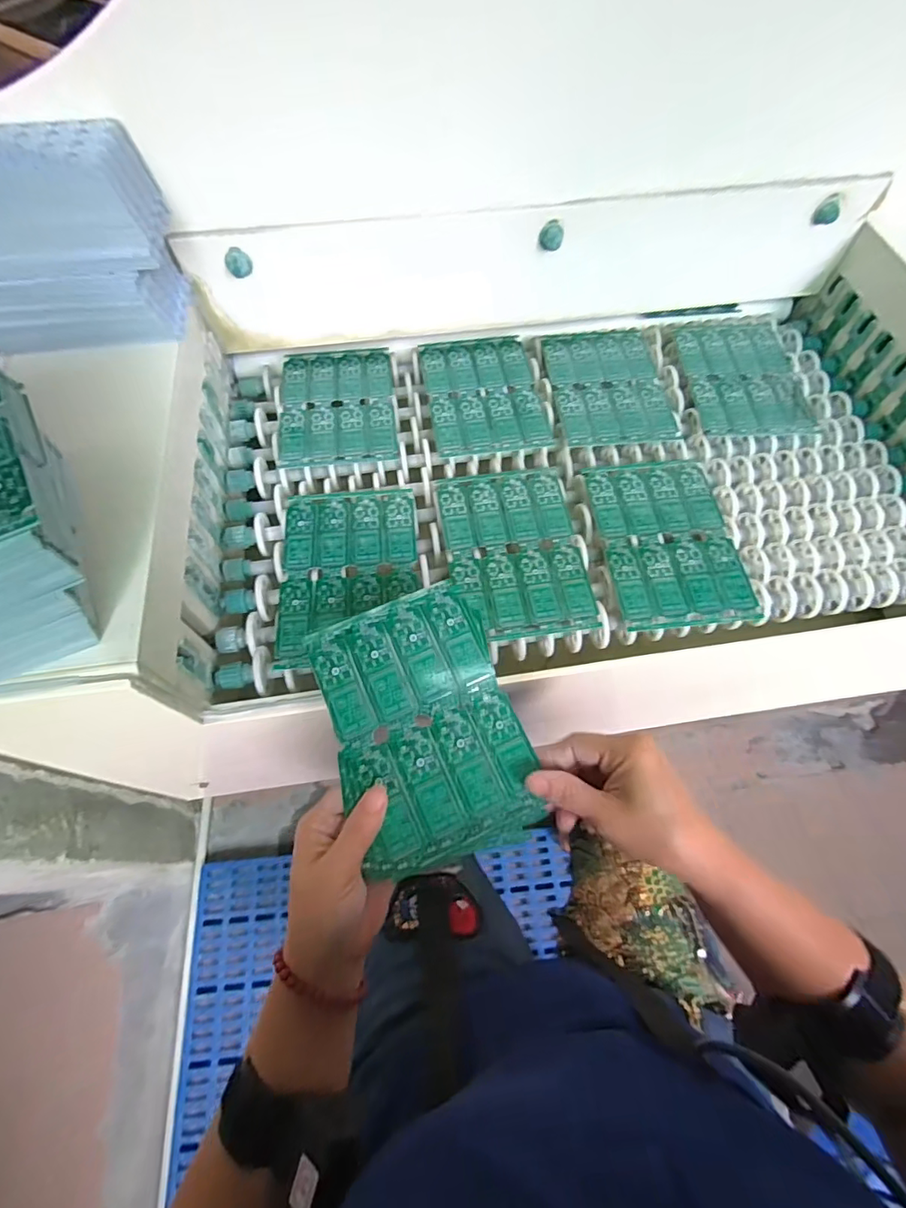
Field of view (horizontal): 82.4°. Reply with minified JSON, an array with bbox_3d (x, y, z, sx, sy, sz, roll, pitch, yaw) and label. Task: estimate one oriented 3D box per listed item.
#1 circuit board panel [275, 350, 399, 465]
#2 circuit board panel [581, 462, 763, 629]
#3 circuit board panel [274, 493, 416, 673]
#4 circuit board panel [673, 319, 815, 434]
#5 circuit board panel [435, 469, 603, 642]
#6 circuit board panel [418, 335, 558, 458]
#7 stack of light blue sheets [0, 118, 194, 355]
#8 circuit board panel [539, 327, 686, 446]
[{"bbox_3d":[-0.125,-0.219,0.564,0.120,0.008,0.170,-6,62,-4],"label":"circuit board panel"},{"bbox_3d":[0.199,-0.062,0.484,0.121,0.007,0.177,-4,63,-2],"label":"circuit board panel"},{"bbox_3d":[-0.093,-0.032,0.464,0.120,0.006,0.176,-4,62,-2],"label":"circuit board panel"},{"bbox_3d":[0.333,-0.268,0.597,0.135,0.008,0.178,-3,64,-2],"label":"circuit board panel"},{"bbox_3d":[0.055,-0.052,0.476,0.120,0.007,0.174,-7,63,-4],"label":"circuit board panel"},{"bbox_3d":[0.034,-0.237,0.573,0.123,0.004,0.174,-9,62,-4],"label":"circuit board panel"},{"bbox_3d":[-0.325,-0.297,0.430,0.165,0.133,0.097,-4,62,-2],"label":"stack of light blue sheets"},{"bbox_3d":[0.175,-0.249,0.581,0.126,0.004,0.171,-6,62,-3],"label":"circuit board panel"}]

